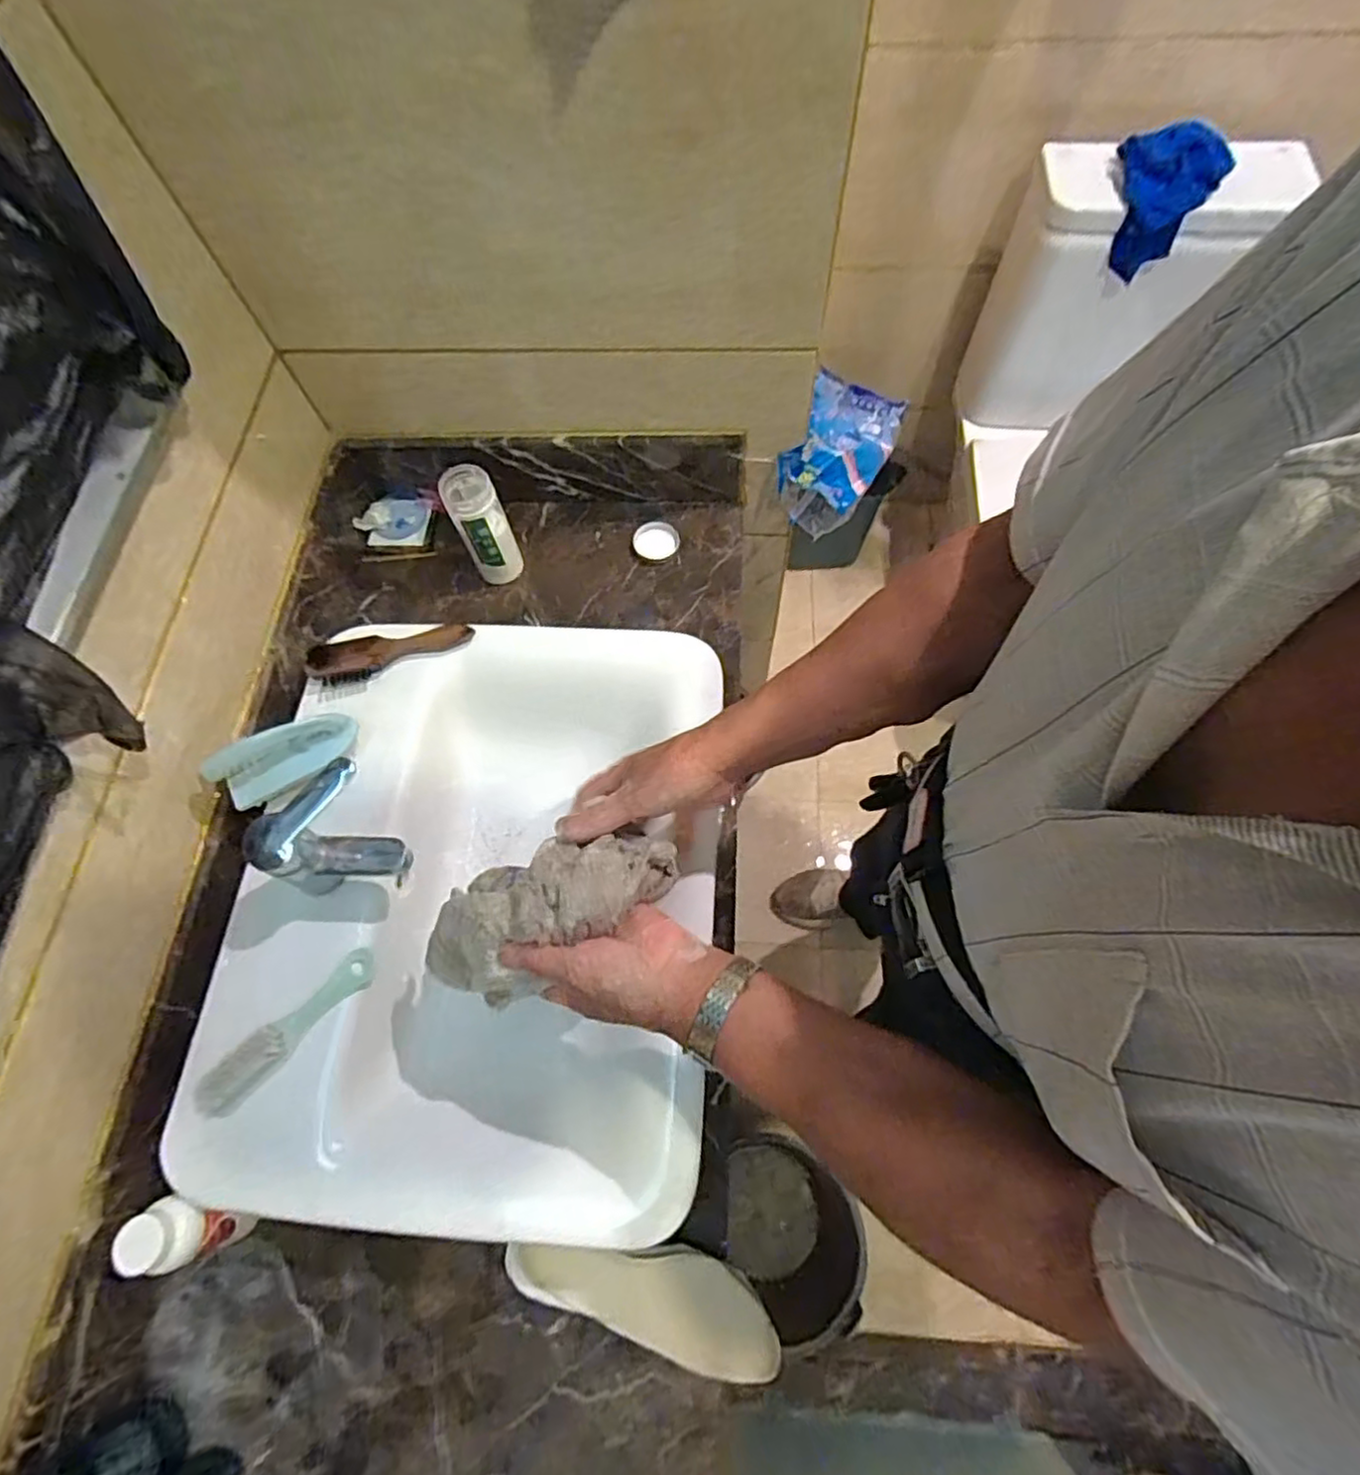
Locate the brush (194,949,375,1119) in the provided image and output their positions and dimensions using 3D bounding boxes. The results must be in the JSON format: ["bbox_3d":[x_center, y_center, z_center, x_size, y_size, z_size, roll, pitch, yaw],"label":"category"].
[{"bbox_3d":[-0.334,0.251,0.578,0.039,0.016,0.166,42,76,17],"label":"brush"}]

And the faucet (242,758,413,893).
[{"bbox_3d":[-0.290,0.082,0.589,0.102,0.105,0.096,0,68,3],"label":"faucet"}]

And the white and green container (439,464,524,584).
[{"bbox_3d":[-0.237,-0.251,0.819,0.060,0.136,0.067,-28,70,-8],"label":"white and green container"}]

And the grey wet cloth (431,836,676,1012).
[{"bbox_3d":[-0.106,0.131,0.498,0.207,0.078,0.094,-27,68,11],"label":"grey wet cloth"}]

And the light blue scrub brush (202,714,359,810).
[{"bbox_3d":[-0.370,0.014,0.631,0.121,0.070,0.029,-38,72,-12],"label":"light blue scrub brush"}]

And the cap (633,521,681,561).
[{"bbox_3d":[-0.032,-0.257,0.880,0.058,0.012,0.063,-1,68,2],"label":"cap"}]

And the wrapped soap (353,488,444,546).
[{"bbox_3d":[-0.374,-0.294,0.909,0.107,0.027,0.064,-11,68,-2],"label":"wrapped soap"}]

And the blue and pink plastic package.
[{"bbox_3d":[0.211,-0.392,0.907,0.139,0.060,0.244,34,77,-27],"label":"blue and pink plastic package"}]

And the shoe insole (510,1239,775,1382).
[{"bbox_3d":[-0.032,0.458,0.566,0.228,0.010,0.071,11,58,15],"label":"shoe insole"}]

